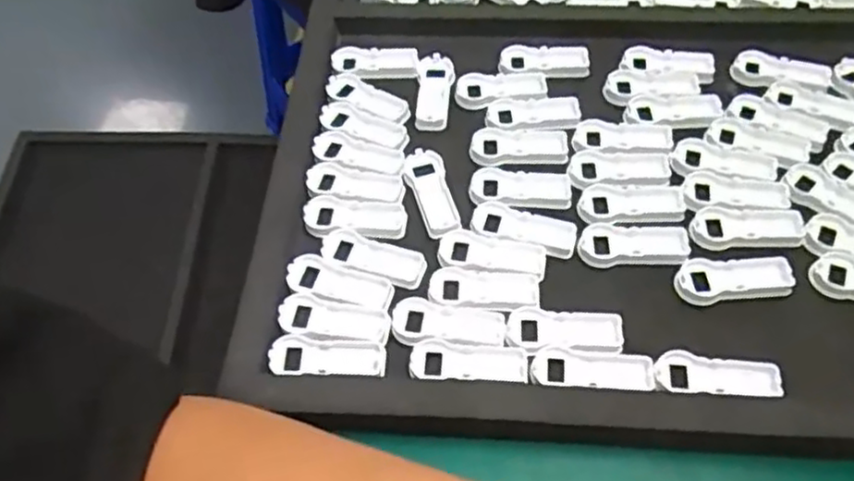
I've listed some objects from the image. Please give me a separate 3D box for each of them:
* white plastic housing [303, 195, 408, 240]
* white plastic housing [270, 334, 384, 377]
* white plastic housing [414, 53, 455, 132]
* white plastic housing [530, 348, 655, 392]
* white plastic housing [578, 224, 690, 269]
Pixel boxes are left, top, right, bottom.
[{"bbox_3d":[-0.039,-0.011,0.391,0.055,0.007,0.023,7,57,7],"label":"white plastic housing"},{"bbox_3d":[-0.048,0.059,0.350,0.055,0.013,0.019,2,57,4],"label":"white plastic housing"},{"bbox_3d":[0.005,-0.093,0.448,0.022,0.008,0.056,1,57,3],"label":"white plastic housing"},{"bbox_3d":[0.078,0.062,0.335,0.055,0.007,0.019,5,57,6],"label":"white plastic housing"},{"bbox_3d":[0.109,0.002,0.374,0.056,0.005,0.024,1,57,3],"label":"white plastic housing"}]

